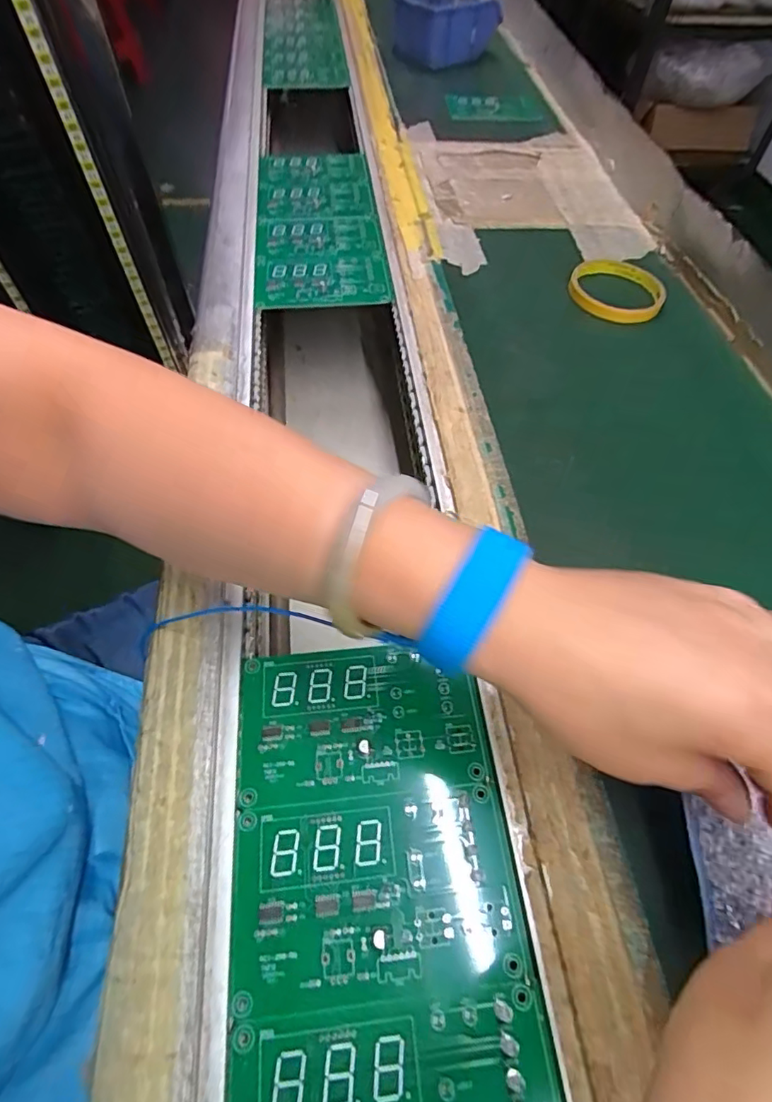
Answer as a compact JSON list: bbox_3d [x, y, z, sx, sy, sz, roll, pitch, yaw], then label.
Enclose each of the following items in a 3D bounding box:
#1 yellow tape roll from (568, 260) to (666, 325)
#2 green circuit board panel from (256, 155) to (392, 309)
[{"bbox_3d":[0.208,-0.236,0.474,0.080,0.014,0.081,1,57,-1],"label":"yellow tape roll"},{"bbox_3d":[-0.072,-0.349,0.555,0.121,0.010,0.300,-4,58,-4],"label":"green circuit board panel"}]

